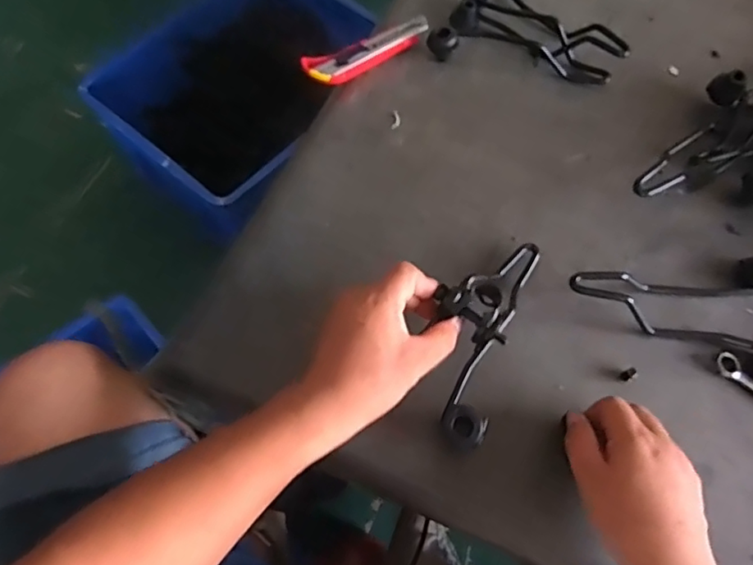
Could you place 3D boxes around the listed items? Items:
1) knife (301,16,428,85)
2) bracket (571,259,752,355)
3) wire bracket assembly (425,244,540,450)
[{"bbox_3d":[-0.007,-0.260,0.643,0.151,0.021,0.038,-27,66,-11],"label":"knife"},{"bbox_3d":[0.281,0.006,0.506,0.195,0.033,0.107,23,67,12],"label":"bracket"},{"bbox_3d":[0.083,0.032,0.469,0.066,0.053,0.194,18,64,10],"label":"wire bracket assembly"}]

